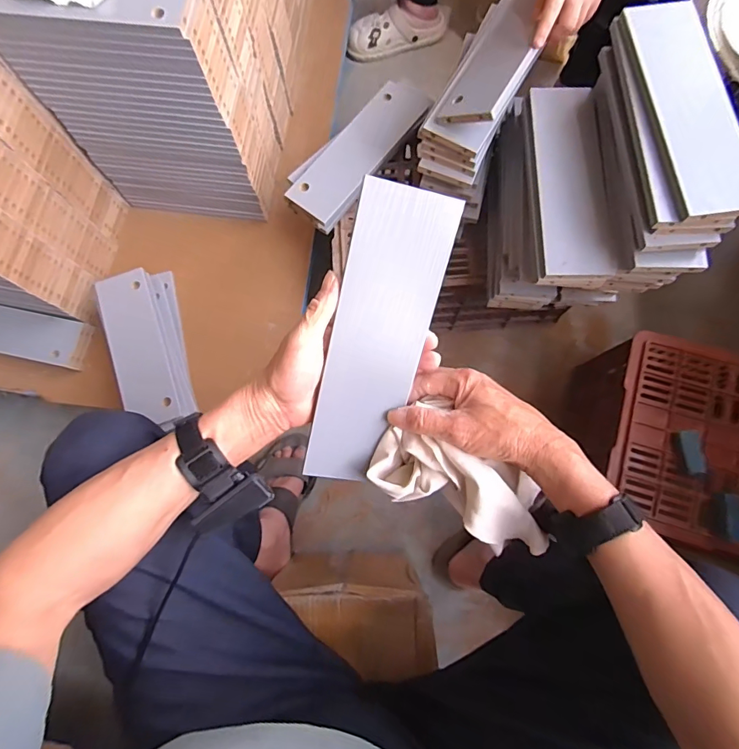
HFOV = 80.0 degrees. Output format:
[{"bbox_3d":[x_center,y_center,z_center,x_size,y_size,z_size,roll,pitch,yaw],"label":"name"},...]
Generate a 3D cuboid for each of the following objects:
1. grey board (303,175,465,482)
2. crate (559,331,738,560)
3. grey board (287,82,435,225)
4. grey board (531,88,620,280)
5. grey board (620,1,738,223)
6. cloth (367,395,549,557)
[{"bbox_3d":[0.006,-0.022,0.384,0.079,0.006,0.262,10,110,-11],"label":"grey board"},{"bbox_3d":[0.603,0.155,0.750,0.464,0.237,0.303,19,78,6],"label":"crate"},{"bbox_3d":[-0.018,-0.363,0.714,0.079,0.024,0.265,40,87,-6],"label":"grey board"},{"bbox_3d":[0.258,-0.250,0.566,0.088,0.020,0.262,0,77,2],"label":"grey board"},{"bbox_3d":[0.351,-0.291,0.481,0.084,0.018,0.256,-10,82,4],"label":"grey board"},{"bbox_3d":[0.090,0.094,0.407,0.167,0.064,0.092,25,79,6],"label":"cloth"}]

